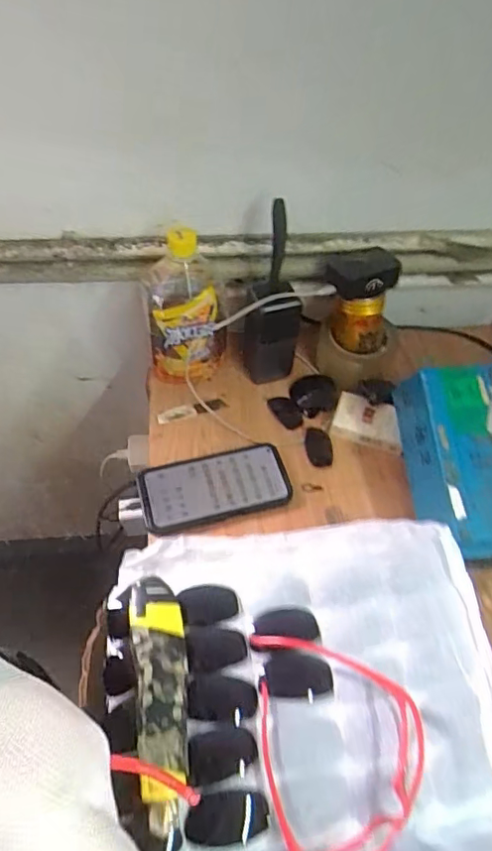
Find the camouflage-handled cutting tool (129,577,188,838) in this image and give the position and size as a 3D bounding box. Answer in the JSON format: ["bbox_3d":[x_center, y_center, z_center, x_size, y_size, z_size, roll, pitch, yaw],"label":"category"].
[{"bbox_3d":[-0.059,0.187,0.393,0.037,0.021,0.159,-7,54,-8],"label":"camouflage-handled cutting tool"}]

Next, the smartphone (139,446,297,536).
[{"bbox_3d":[-0.033,0.069,0.620,0.162,0.017,0.082,-11,54,-11],"label":"smartphone"}]

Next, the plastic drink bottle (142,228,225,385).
[{"bbox_3d":[-0.073,-0.143,0.656,0.088,0.185,0.087,-9,54,-9],"label":"plastic drink bottle"}]

